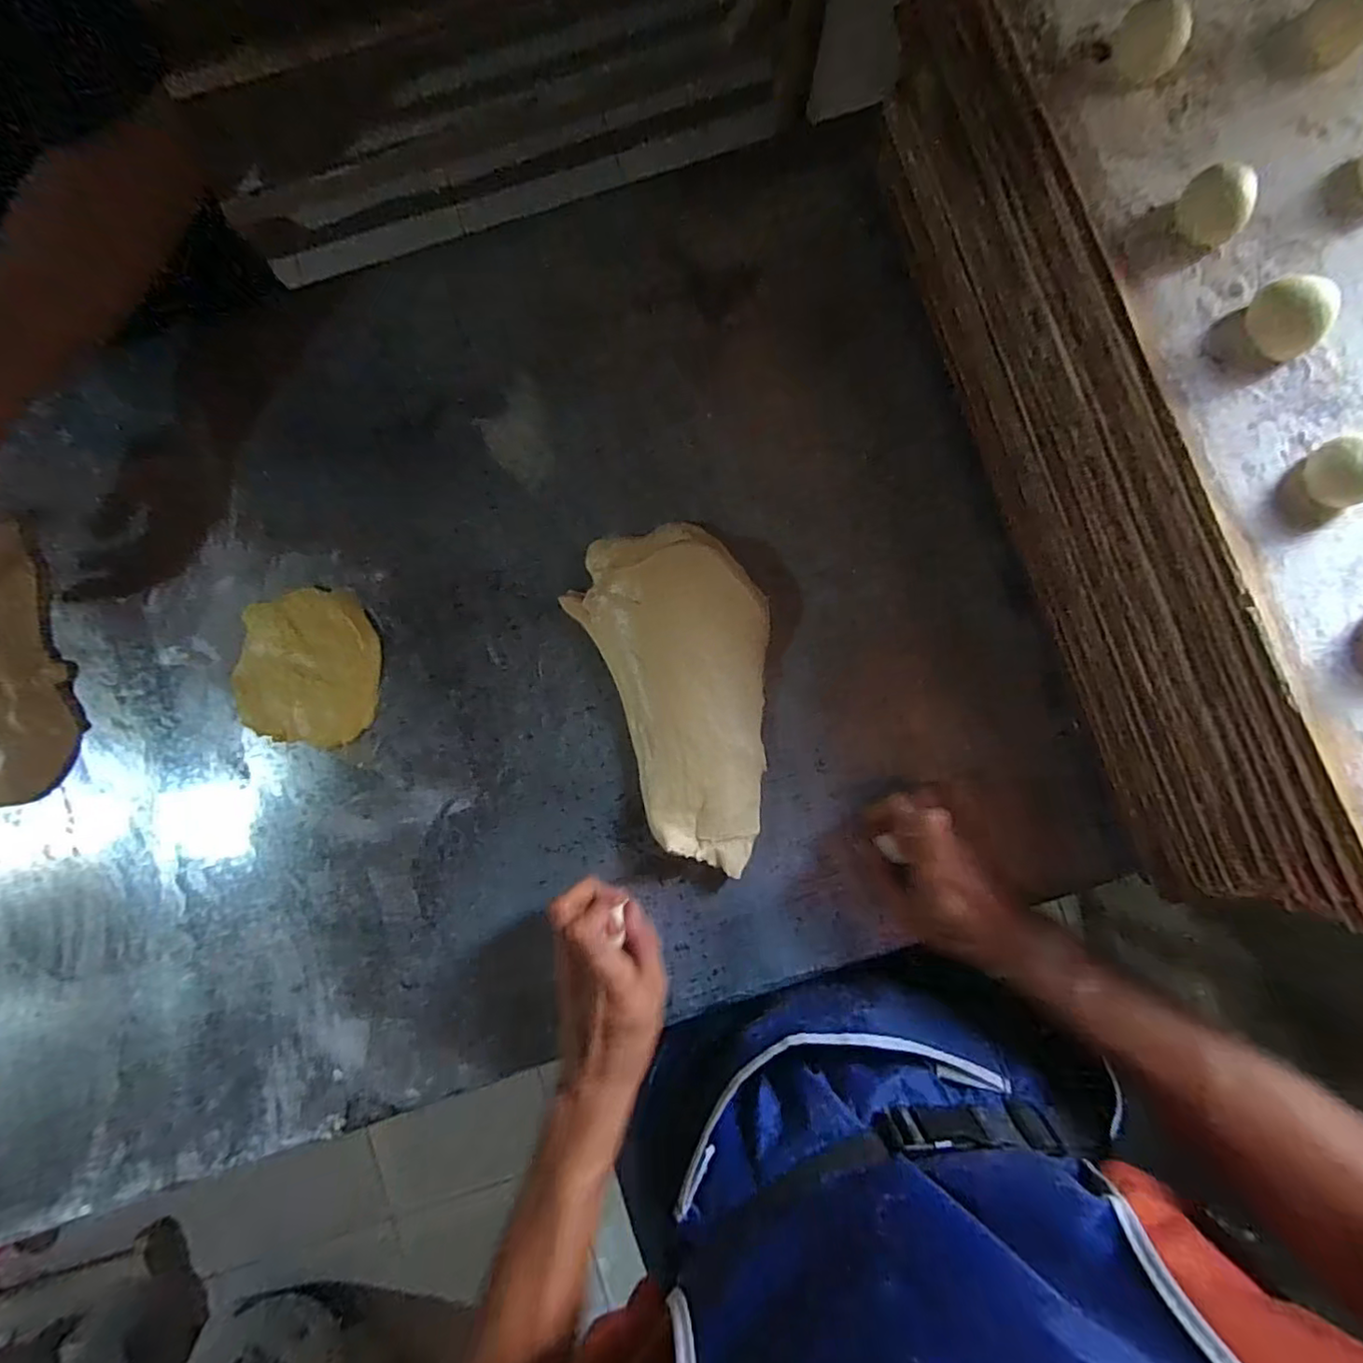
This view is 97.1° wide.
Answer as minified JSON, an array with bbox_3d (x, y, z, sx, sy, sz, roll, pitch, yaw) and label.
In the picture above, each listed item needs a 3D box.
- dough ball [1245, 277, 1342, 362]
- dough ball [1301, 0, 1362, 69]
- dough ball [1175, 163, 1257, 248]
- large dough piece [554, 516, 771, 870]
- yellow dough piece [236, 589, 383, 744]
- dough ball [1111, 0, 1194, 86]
[{"bbox_3d":[0.293,-0.175,0.291,0.031,0.023,0.036,-33,87,0],"label":"dough ball"},{"bbox_3d":[0.328,-0.327,0.298,0.033,0.026,0.028,42,89,3],"label":"dough ball"},{"bbox_3d":[0.263,-0.234,0.298,0.032,0.025,0.029,42,89,3],"label":"dough ball"},{"bbox_3d":[0.012,0.005,0.435,0.129,0.036,0.245,-23,85,0],"label":"large dough piece"},{"bbox_3d":[-0.280,-0.012,0.451,0.105,0.011,0.113,5,86,3],"label":"yellow dough piece"},{"bbox_3d":[0.235,-0.320,0.302,0.029,0.021,0.029,-3,88,1],"label":"dough ball"}]

